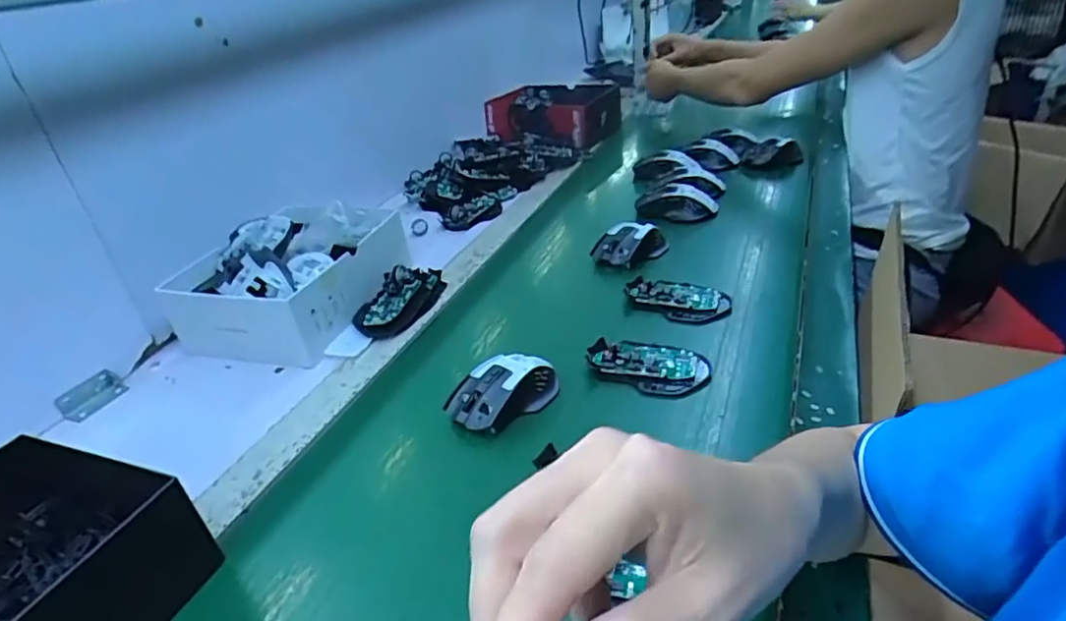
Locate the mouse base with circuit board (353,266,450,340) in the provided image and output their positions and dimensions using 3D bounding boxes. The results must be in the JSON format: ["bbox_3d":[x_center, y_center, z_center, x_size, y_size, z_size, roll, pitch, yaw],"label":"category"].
[{"bbox_3d":[-0.161,-0.021,0.739,0.069,0.044,0.147,6,34,22],"label":"mouse base with circuit board"}]

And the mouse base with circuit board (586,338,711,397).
[{"bbox_3d":[0.110,0.050,0.580,0.112,0.024,0.062,8,35,25],"label":"mouse base with circuit board"}]

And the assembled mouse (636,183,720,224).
[{"bbox_3d":[0.203,-0.151,0.858,0.109,0.039,0.064,2,31,14],"label":"assembled mouse"}]

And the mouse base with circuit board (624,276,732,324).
[{"bbox_3d":[0.158,-0.013,0.673,0.115,0.024,0.065,12,36,30],"label":"mouse base with circuit board"}]

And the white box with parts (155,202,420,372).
[{"bbox_3d":[-0.295,-0.047,0.754,0.202,0.103,0.237,4,33,19],"label":"white box with parts"}]

